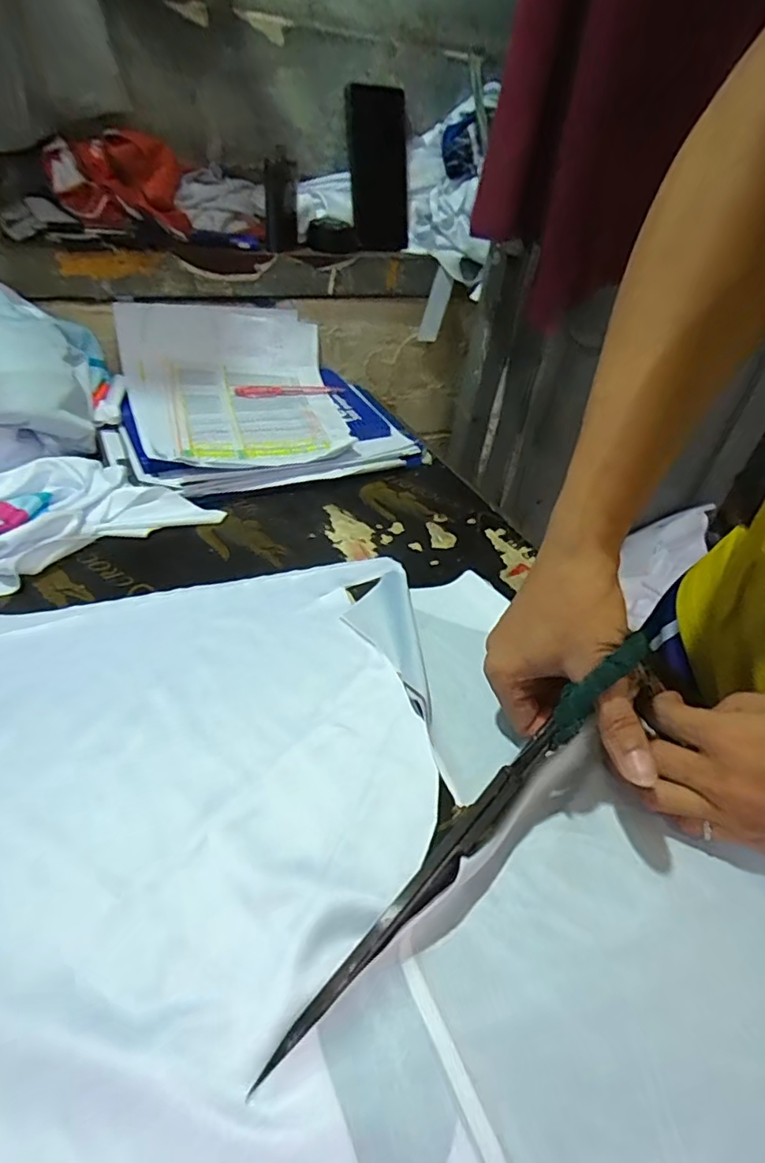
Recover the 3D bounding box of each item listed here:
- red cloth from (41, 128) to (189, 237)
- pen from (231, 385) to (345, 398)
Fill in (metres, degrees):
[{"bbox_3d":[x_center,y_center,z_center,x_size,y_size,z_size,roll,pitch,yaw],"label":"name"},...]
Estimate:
[{"bbox_3d":[-0.282,-0.427,0.595,0.134,0.079,0.046,-11,43,-22],"label":"red cloth"},{"bbox_3d":[-0.114,-0.240,0.699,0.138,0.014,0.018,-12,43,-23],"label":"pen"}]

